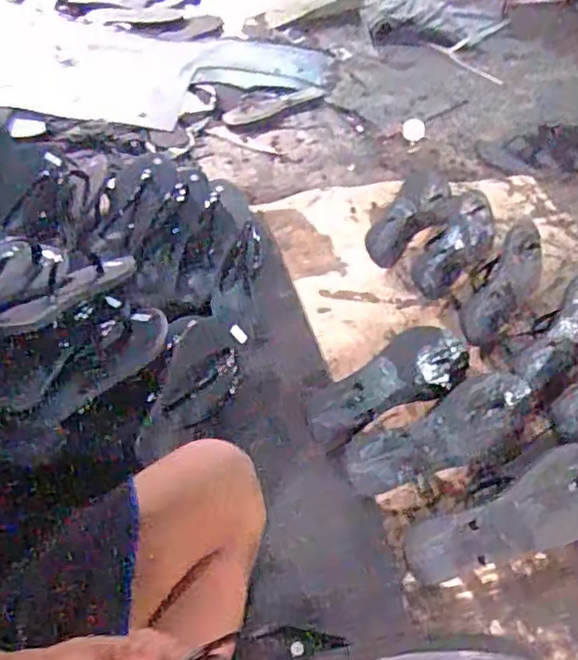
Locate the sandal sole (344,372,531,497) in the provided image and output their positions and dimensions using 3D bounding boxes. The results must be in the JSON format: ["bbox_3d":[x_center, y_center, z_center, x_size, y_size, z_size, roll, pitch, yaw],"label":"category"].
[{"bbox_3d":[0.183,0.121,0.741,0.249,0.020,0.079,-25,80,-18],"label":"sandal sole"}]

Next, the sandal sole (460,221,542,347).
[{"bbox_3d":[0.318,-0.068,0.928,0.067,0.018,0.218,25,66,25],"label":"sandal sole"}]

